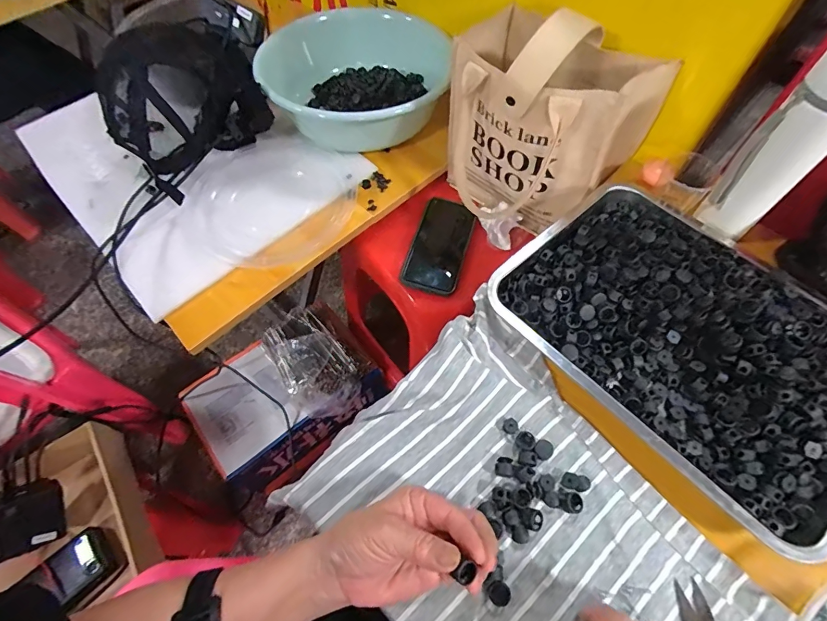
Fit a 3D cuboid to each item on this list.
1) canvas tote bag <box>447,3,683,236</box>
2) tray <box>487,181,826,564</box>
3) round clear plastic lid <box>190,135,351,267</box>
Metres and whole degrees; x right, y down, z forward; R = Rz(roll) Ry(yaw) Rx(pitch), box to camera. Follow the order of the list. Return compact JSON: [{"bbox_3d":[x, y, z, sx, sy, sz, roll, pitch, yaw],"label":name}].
[{"bbox_3d":[0.156,-0.240,0.533,0.237,0.229,0.202,31,66,18],"label":"canvas tote bag"},{"bbox_3d":[0.276,0.015,0.418,0.258,0.054,0.342,-38,66,-17],"label":"tray"},{"bbox_3d":[-0.208,-0.168,0.605,0.223,0.034,0.228,-1,61,2],"label":"round clear plastic lid"}]

